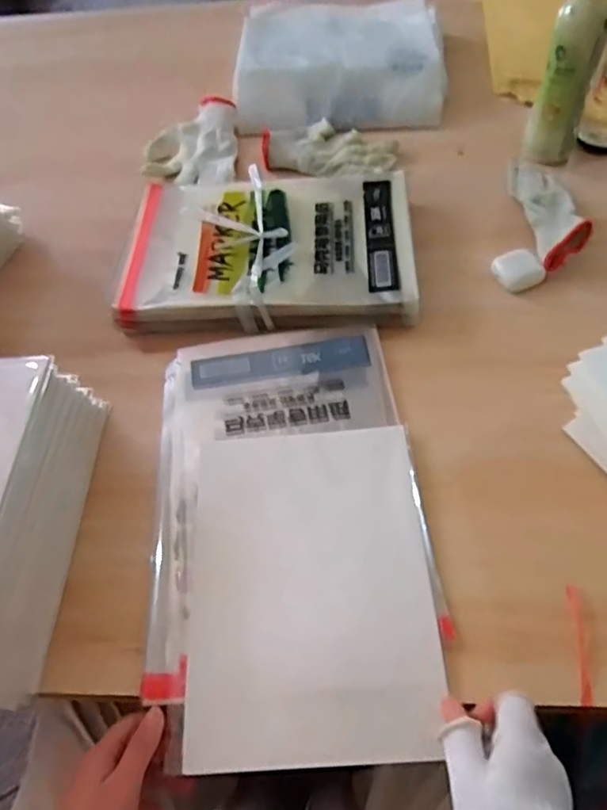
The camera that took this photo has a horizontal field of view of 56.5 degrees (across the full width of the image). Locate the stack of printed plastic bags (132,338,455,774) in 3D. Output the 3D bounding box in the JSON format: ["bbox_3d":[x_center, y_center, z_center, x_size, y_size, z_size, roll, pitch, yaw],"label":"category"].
[{"bbox_3d":[-0.015,0.095,0.507,0.235,0.019,0.384,-6,56,1],"label":"stack of printed plastic bags"}]

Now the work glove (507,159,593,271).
[{"bbox_3d":[0.288,-0.239,0.670,0.055,0.042,0.192,-4,56,2],"label":"work glove"}]

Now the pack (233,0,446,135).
[{"bbox_3d":[0.056,-0.546,0.881,0.306,0.064,0.321,-1,56,5],"label":"pack"}]

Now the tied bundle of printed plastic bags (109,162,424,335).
[{"bbox_3d":[-0.040,-0.188,0.668,0.331,0.039,0.233,-2,56,4],"label":"tied bundle of printed plastic bags"}]

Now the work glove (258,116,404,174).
[{"bbox_3d":[0.036,-0.358,0.786,0.184,0.019,0.105,12,58,13],"label":"work glove"}]

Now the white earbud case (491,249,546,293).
[{"bbox_3d":[0.241,-0.153,0.631,0.044,0.023,0.043,-20,57,-8],"label":"white earbud case"}]

